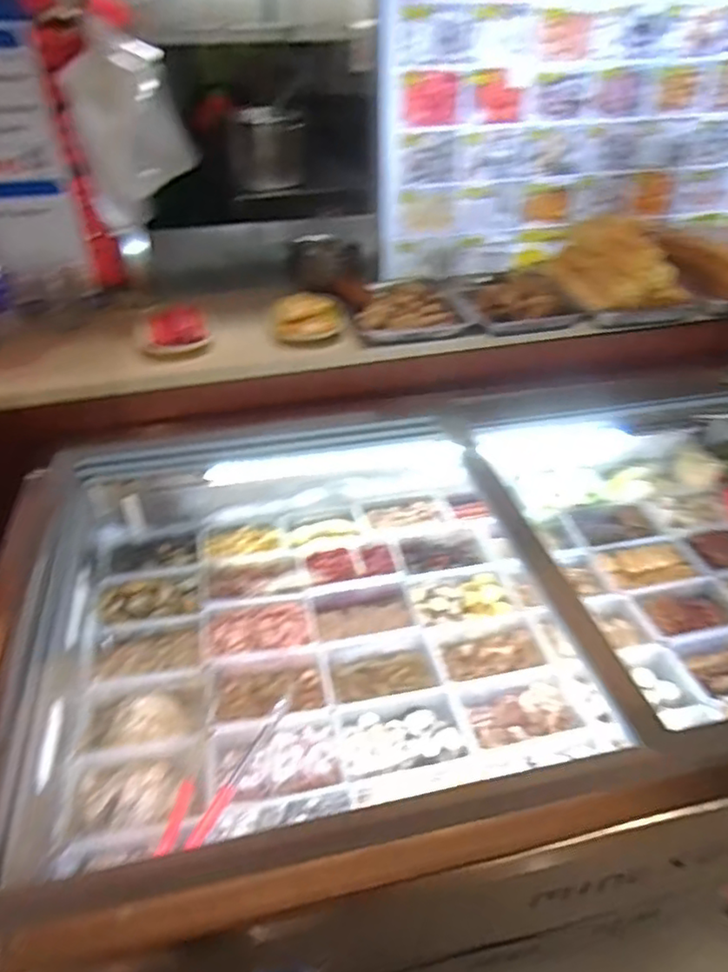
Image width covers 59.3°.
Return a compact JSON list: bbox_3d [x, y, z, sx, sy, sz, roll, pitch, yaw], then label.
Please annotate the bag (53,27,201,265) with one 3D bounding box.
[{"bbox_3d":[-0.472,-0.691,1.324,0.206,0.387,0.153,-6,37,1],"label":"bag"}]

